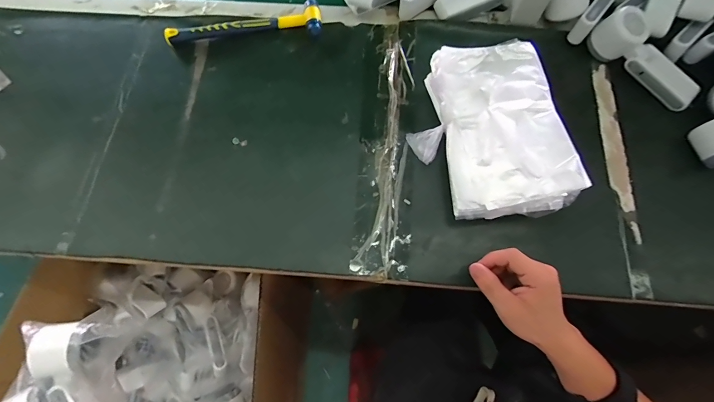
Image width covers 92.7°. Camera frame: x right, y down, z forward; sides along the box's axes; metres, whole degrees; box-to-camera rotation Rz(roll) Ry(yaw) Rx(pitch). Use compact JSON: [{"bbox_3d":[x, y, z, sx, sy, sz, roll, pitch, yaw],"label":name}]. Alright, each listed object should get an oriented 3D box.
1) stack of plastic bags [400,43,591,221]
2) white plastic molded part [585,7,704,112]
[{"bbox_3d":[0.174,-0.090,0.453,0.188,0.075,0.232,-11,71,-3],"label":"stack of plastic bags"},{"bbox_3d":[0.415,-0.200,0.495,0.042,0.053,0.166,-44,88,-16],"label":"white plastic molded part"}]

